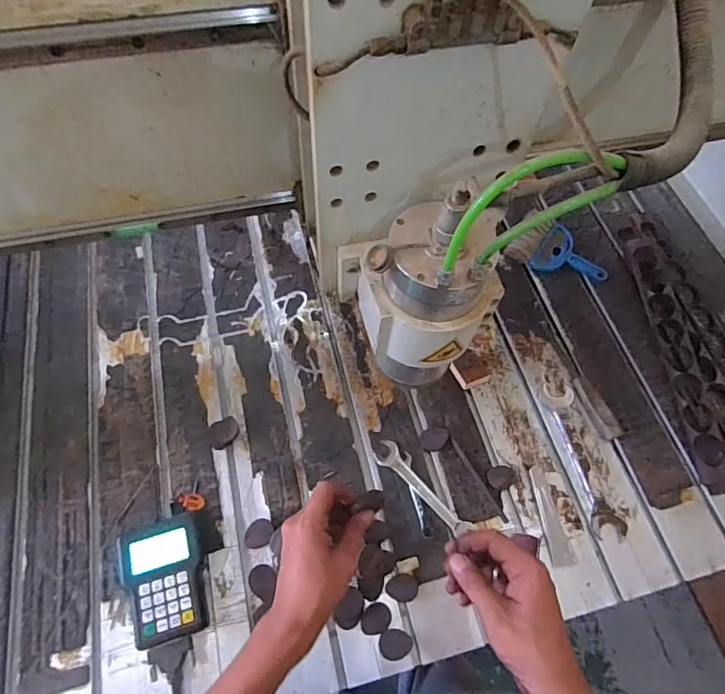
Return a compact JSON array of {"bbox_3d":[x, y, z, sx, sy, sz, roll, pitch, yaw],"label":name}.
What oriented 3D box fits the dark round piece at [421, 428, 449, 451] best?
[{"bbox_3d":[0.115,0.146,0.766,0.044,0.007,0.035,-9,63,-7],"label":"dark round piece"}]

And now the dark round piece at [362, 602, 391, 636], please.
[{"bbox_3d":[0.019,0.365,0.652,0.039,0.017,0.039,1,63,-2],"label":"dark round piece"}]

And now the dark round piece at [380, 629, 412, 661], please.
[{"bbox_3d":[0.044,0.392,0.637,0.038,0.009,0.037,1,63,-2],"label":"dark round piece"}]

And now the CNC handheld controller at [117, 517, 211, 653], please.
[{"bbox_3d":[-0.266,0.312,0.651,0.100,0.038,0.147,-13,64,-9],"label":"CNC handheld controller"}]

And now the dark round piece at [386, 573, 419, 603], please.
[{"bbox_3d":[0.056,0.334,0.672,0.043,0.008,0.035,0,63,-2],"label":"dark round piece"}]

